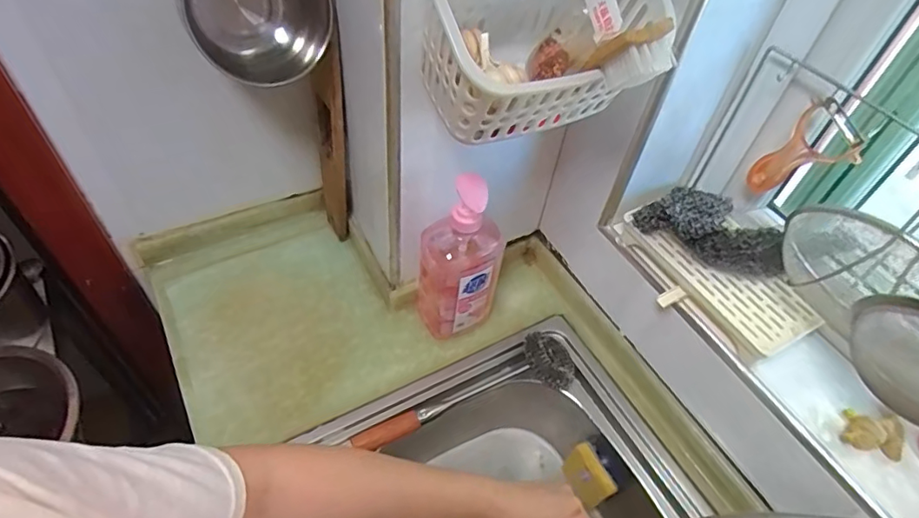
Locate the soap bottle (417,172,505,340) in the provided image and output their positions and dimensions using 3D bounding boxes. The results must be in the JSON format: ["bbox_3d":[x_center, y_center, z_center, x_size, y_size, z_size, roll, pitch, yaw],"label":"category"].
[{"bbox_3d":[0.001,0.003,0.677,0.099,0.282,0.067,3,49,-3],"label":"soap bottle"}]

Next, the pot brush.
[{"bbox_3d":[0.009,0.166,0.701,0.302,0.040,0.078,-15,53,-17],"label":"pot brush"}]

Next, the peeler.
[{"bbox_3d":[0.345,-0.105,0.557,0.027,0.133,0.067,-16,76,-17],"label":"peeler"}]

